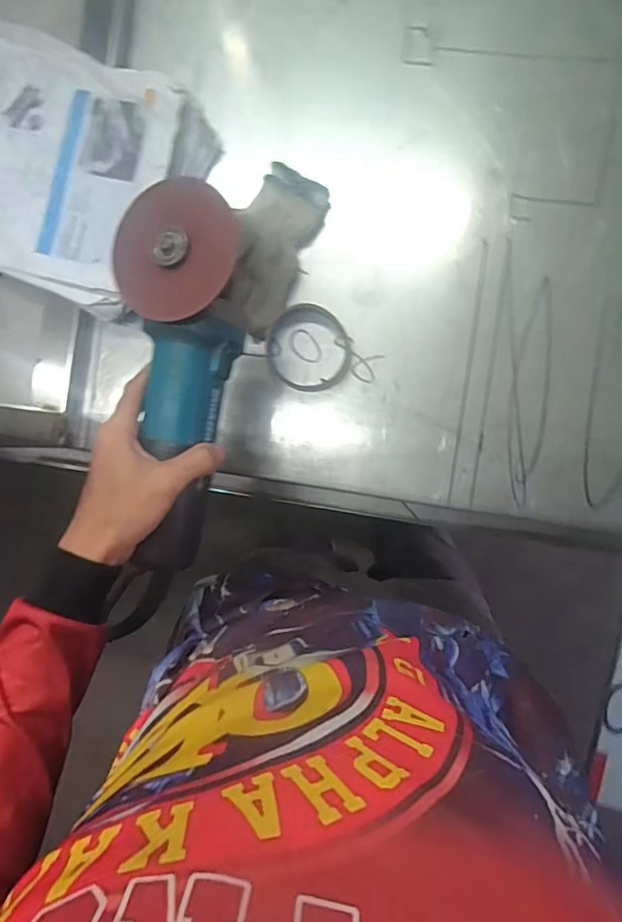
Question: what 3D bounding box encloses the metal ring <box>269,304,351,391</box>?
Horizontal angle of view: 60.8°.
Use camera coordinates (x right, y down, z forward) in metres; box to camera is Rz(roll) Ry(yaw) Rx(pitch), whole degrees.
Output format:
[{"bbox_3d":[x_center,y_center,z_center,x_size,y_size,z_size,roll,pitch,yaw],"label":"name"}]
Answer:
[{"bbox_3d":[-0.003,-0.112,0.530,0.078,0.013,0.089,-37,86,5],"label":"metal ring"}]

